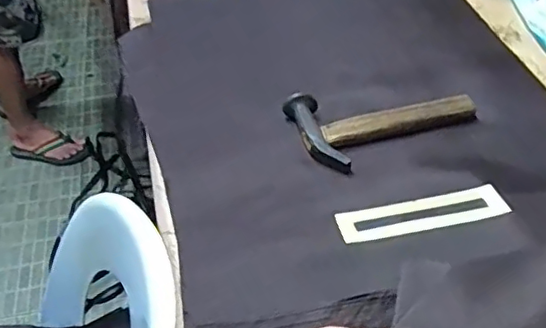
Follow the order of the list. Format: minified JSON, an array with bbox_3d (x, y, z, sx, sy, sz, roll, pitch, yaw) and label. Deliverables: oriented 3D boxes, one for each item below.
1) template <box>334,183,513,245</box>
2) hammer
[{"bbox_3d":[0.143,0.048,0.555,0.163,0.004,0.040,-11,45,-8],"label":"template"},{"bbox_3d":[0.122,-0.060,0.667,0.194,0.030,0.106,-19,46,-17],"label":"hammer"}]

